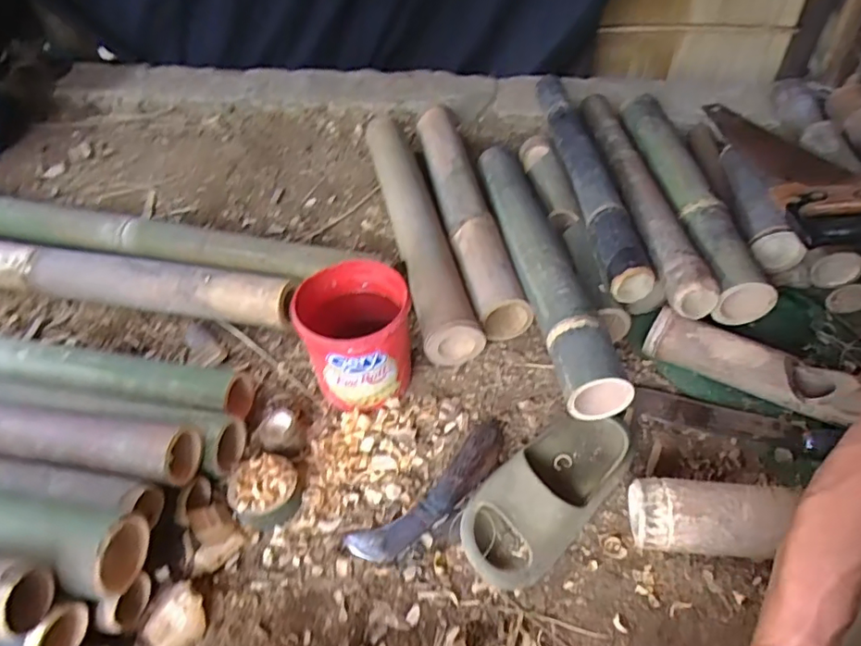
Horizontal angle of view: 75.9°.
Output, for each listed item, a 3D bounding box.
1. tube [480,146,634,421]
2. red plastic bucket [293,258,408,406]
[{"bbox_3d":[0.162,-0.124,0.845,0.080,0.063,0.610,-7,45,-3],"label":"tube"},{"bbox_3d":[-0.097,0.024,0.738,0.138,0.155,0.137,-9,45,-5],"label":"red plastic bucket"}]

